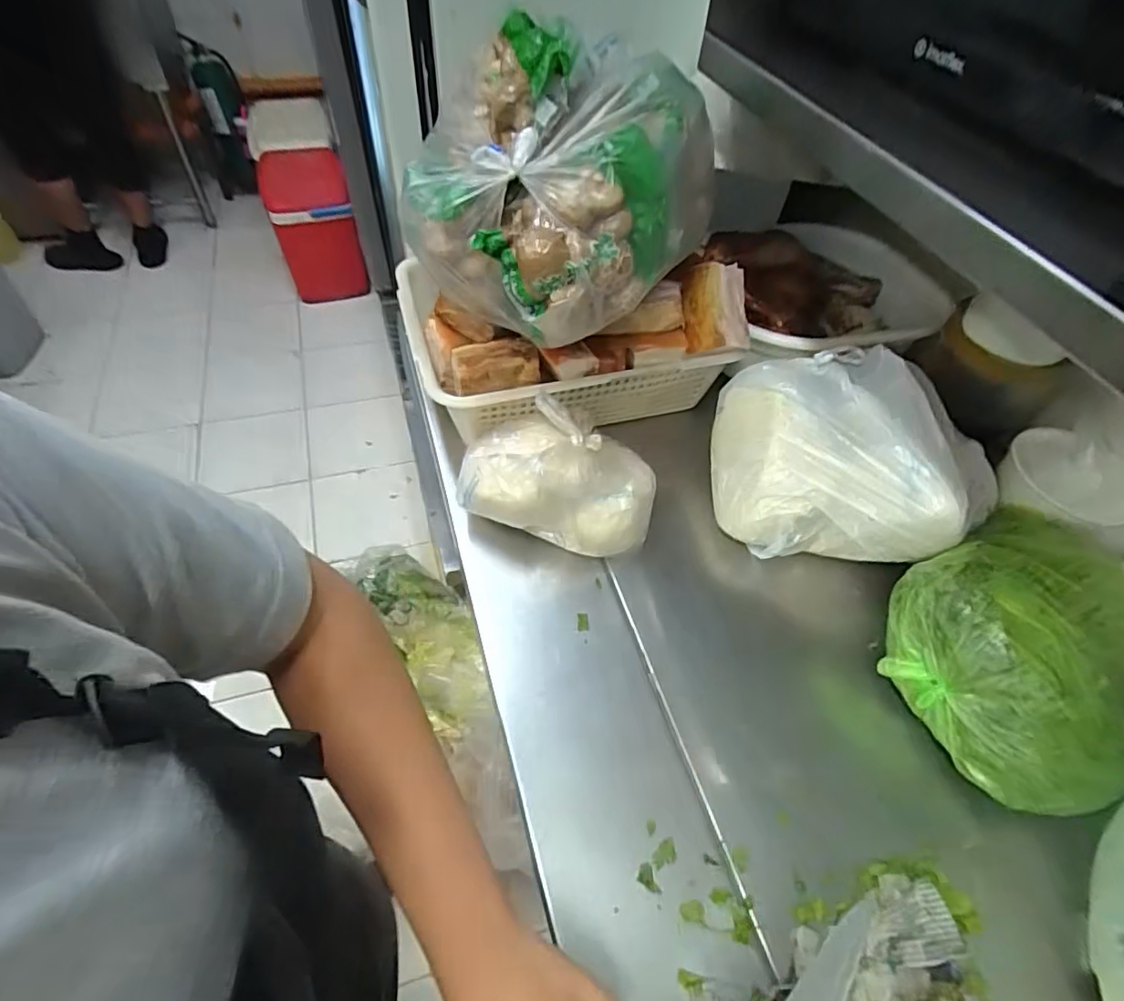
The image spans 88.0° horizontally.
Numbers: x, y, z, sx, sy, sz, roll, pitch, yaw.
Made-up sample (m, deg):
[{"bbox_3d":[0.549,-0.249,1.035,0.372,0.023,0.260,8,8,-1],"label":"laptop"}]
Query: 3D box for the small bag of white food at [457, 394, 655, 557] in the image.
[{"bbox_3d":[0.000,-0.031,0.616,0.204,0.107,0.122,10,52,2],"label":"small bag of white food"}]

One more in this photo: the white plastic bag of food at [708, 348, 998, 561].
[{"bbox_3d":[0.304,-0.057,0.636,0.263,0.141,0.214,12,52,4],"label":"white plastic bag of food"}]

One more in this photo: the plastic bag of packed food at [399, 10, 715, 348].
[{"bbox_3d":[-0.024,-0.293,0.539,0.267,0.188,0.219,25,54,14],"label":"plastic bag of packed food"}]

